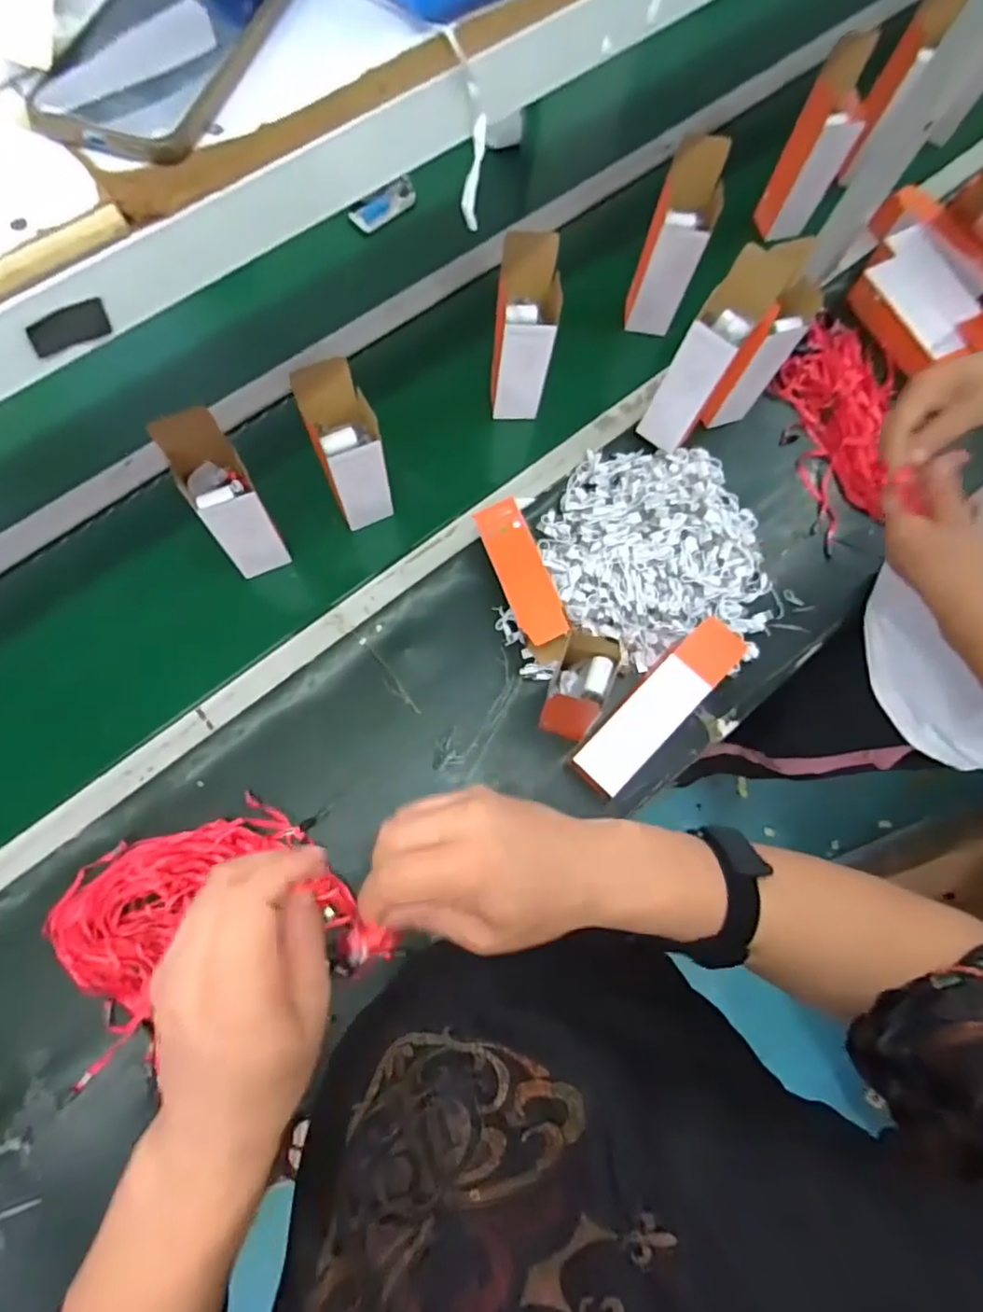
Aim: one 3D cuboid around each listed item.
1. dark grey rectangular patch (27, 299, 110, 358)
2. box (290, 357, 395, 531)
[{"bbox_3d":[-0.209,-0.163,0.303,0.038,0.021,0.004,-39,80,-13],"label":"dark grey rectangular patch"},{"bbox_3d":[-0.167,-0.241,0.728,0.075,0.222,0.074,-25,78,-10],"label":"box"}]

